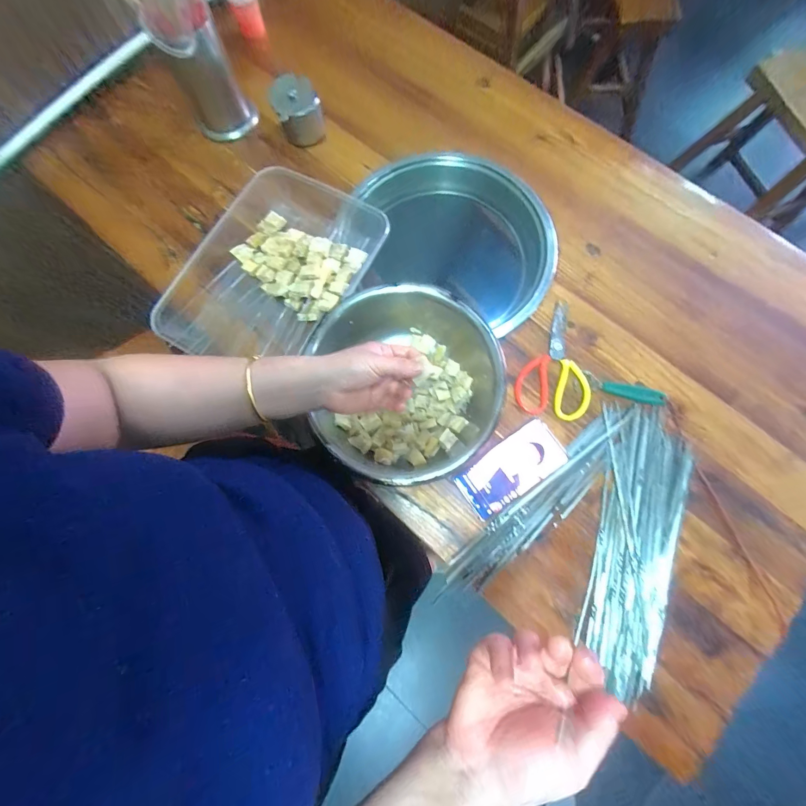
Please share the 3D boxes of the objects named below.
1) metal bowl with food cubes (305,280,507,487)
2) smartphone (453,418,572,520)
[{"bbox_3d":[0.007,-0.023,0.506,0.251,0.101,0.265,0,79,1],"label":"metal bowl with food cubes"},{"bbox_3d":[0.164,0.099,0.522,0.163,0.010,0.080,-34,80,-5],"label":"smartphone"}]

